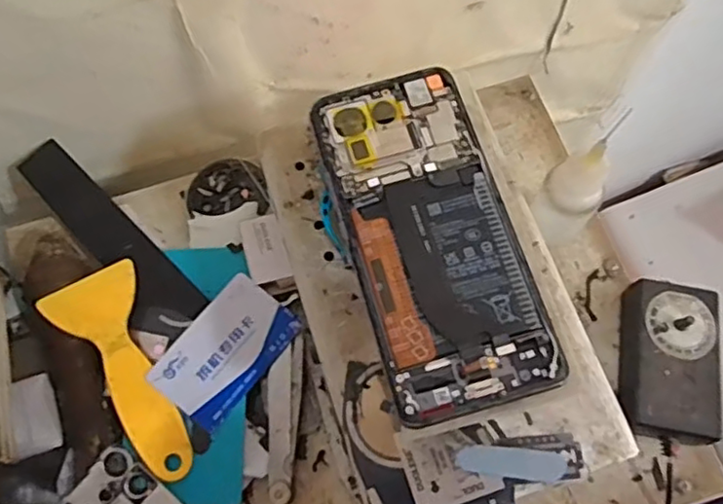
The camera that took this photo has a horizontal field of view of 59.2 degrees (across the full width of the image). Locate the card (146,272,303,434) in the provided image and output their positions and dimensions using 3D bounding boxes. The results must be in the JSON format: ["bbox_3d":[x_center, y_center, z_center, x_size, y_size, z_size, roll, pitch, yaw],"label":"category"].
[{"bbox_3d":[-0.083,0.060,0.392,0.053,0.004,0.085,39,78,5],"label":"card"}]

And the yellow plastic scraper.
[{"bbox_3d":[-0.140,0.074,0.383,0.053,0.004,0.132,-27,80,-10],"label":"yellow plastic scraper"}]

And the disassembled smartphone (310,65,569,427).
[{"bbox_3d":[0.030,-0.010,0.290,0.072,0.011,0.161,-15,69,-4],"label":"disassembled smartphone"}]

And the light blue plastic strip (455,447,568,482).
[{"bbox_3d":[0.072,0.101,0.305,0.050,0.004,0.013,3,68,3],"label":"light blue plastic strip"}]

